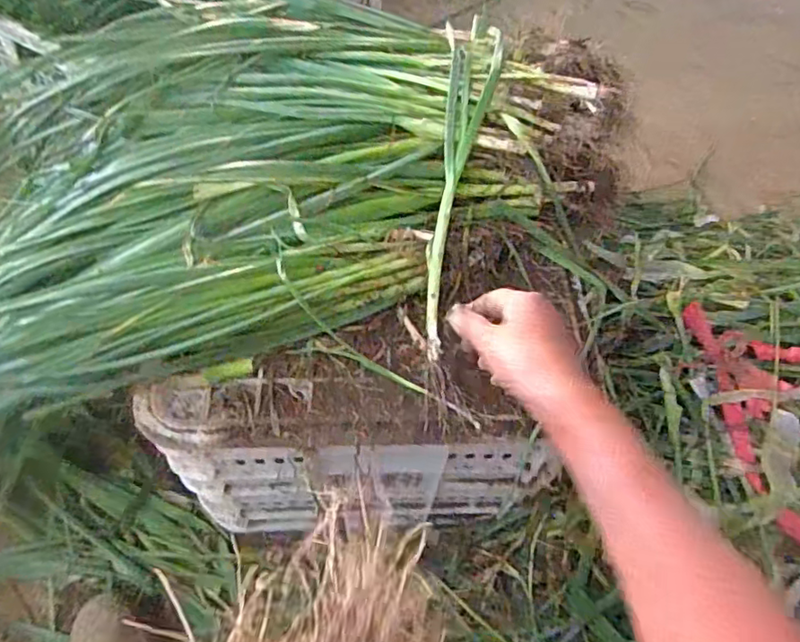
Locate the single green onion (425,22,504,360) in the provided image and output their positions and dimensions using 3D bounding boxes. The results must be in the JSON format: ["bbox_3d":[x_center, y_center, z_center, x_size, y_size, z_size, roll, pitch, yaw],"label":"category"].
[{"bbox_3d":[0.049,-0.127,0.553,0.050,0.020,0.325,10,80,3],"label":"single green onion"}]

